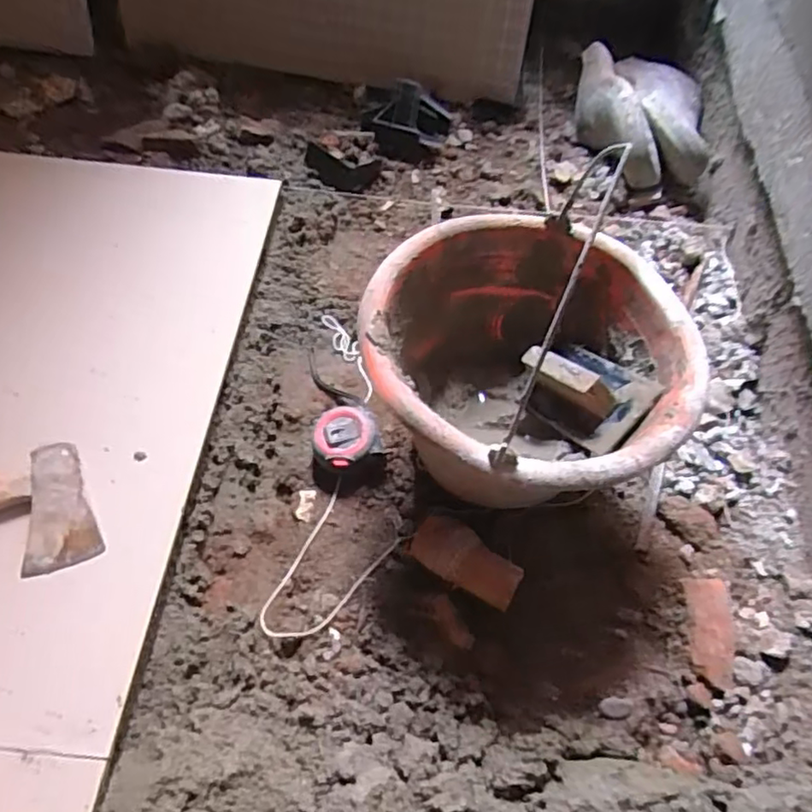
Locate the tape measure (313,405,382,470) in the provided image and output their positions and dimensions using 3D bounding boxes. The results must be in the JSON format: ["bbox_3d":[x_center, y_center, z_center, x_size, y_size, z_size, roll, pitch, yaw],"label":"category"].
[{"bbox_3d":[-0.057,0.032,0.595,0.057,0.033,0.061,-10,57,-11],"label":"tape measure"}]

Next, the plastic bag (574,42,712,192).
[{"bbox_3d":[0.307,-0.380,0.846,0.153,0.098,0.218,-1,57,-5],"label":"plastic bag"}]

